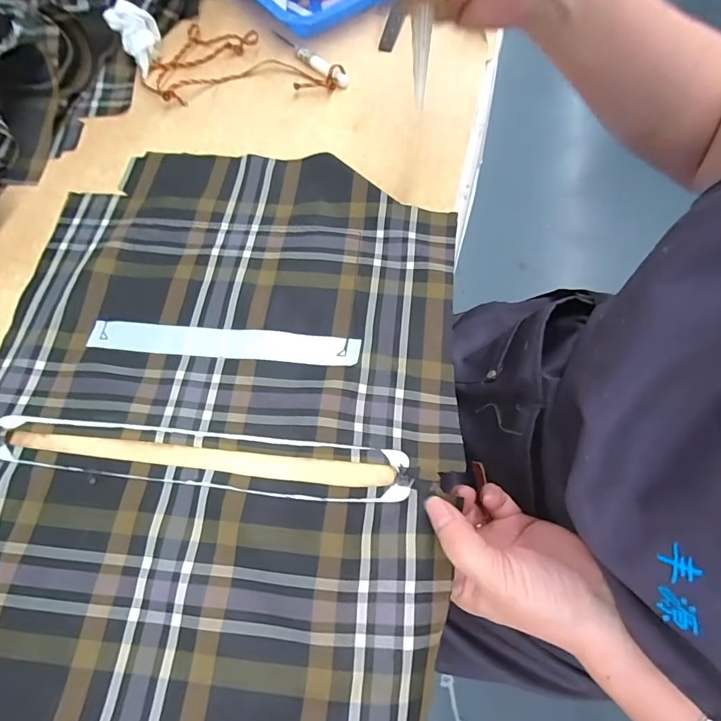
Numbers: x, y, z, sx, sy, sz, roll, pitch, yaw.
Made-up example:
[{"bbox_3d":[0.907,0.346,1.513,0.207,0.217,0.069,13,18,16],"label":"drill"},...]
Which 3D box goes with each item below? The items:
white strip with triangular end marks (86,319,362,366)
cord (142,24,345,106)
[{"bbox_3d":[-0.106,-0.014,0.332,0.207,0.004,0.024,4,69,4],"label":"white strip with triangular end marks"},{"bbox_3d":[-0.124,-0.320,0.461,0.202,0.017,0.112,-1,66,2],"label":"cord"}]

